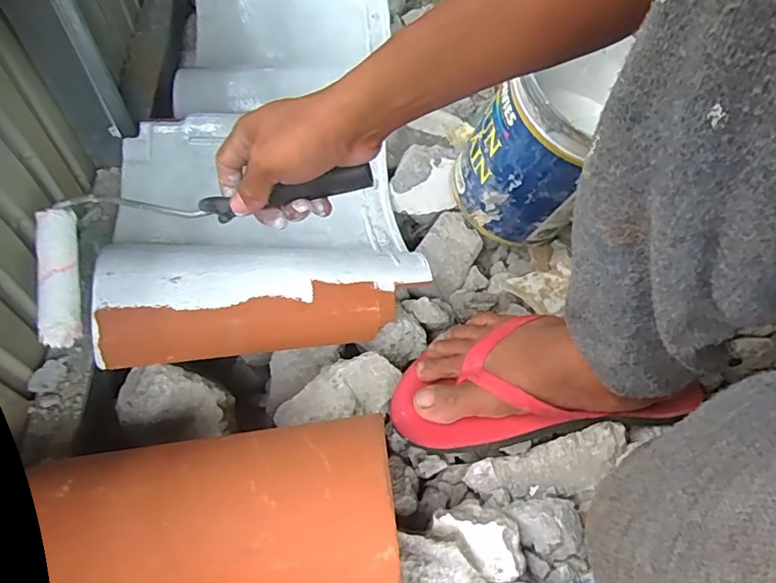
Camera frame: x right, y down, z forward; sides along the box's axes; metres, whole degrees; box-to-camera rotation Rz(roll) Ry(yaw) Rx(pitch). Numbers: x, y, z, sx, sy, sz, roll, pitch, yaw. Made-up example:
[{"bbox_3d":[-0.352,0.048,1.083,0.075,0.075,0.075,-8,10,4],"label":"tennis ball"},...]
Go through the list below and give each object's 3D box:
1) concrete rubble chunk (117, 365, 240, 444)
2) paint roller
[{"bbox_3d":[-0.204,0.108,0.500,0.109,0.053,0.070,0,57,-2],"label":"concrete rubble chunk"},{"bbox_3d":[-0.157,-0.060,0.424,0.288,0.051,0.112,-20,58,9],"label":"paint roller"}]

